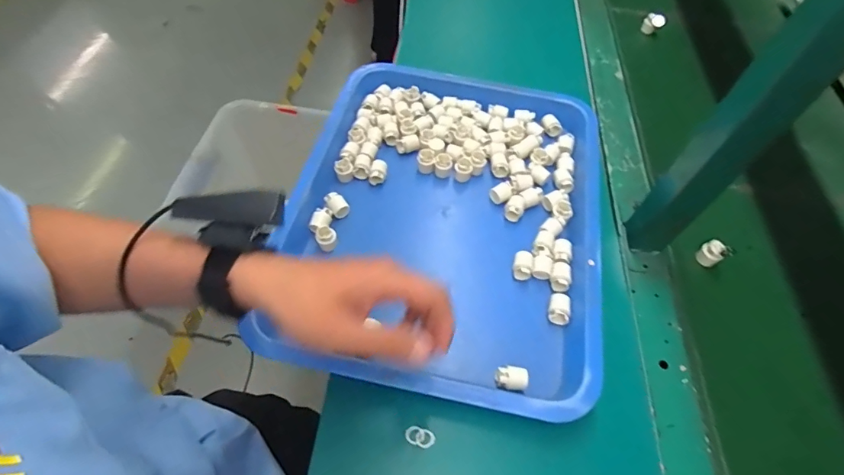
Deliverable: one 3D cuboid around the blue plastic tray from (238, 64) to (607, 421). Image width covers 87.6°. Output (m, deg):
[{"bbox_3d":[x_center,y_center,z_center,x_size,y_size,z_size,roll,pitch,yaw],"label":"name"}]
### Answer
[{"bbox_3d":[0.032,-0.038,0.510,0.339,0.041,0.435,11,55,4],"label":"blue plastic tray"}]

